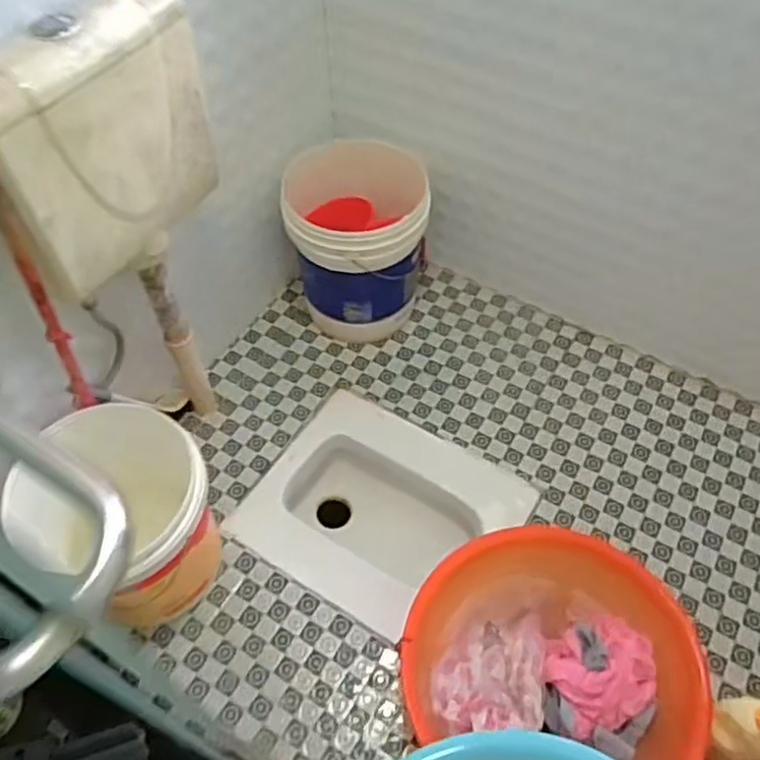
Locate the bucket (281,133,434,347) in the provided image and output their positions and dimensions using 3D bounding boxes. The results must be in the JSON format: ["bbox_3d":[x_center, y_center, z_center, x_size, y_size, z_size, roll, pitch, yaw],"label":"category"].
[{"bbox_3d":[-0.047,-0.298,1.592,0.297,0.377,0.310,-3,53,-1],"label":"bucket"}]

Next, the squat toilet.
[{"bbox_3d":[0.006,0.333,1.527,0.504,0.247,0.417,28,59,18],"label":"squat toilet"}]

